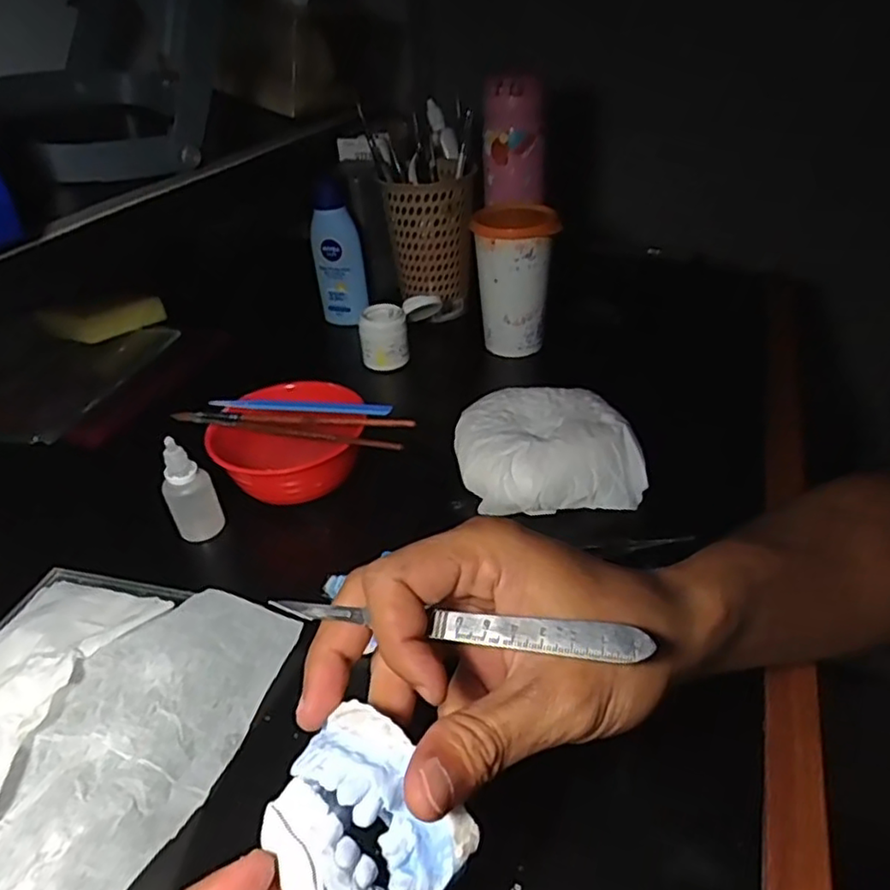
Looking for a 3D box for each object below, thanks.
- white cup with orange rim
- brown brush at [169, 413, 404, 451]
[{"bbox_3d":[0.063,-0.154,0.608,0.072,0.124,0.073,-6,36,-4],"label":"white cup with orange rim"},{"bbox_3d":[-0.111,-0.011,0.443,0.172,0.005,0.009,9,37,16],"label":"brown brush"}]

